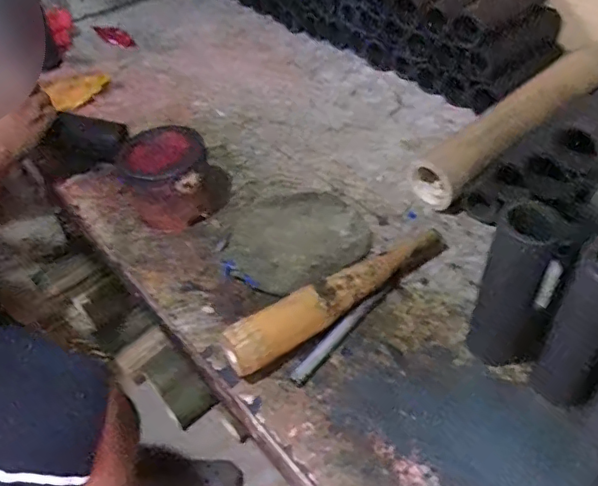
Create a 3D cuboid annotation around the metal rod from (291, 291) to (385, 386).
[{"bbox_3d":[0.044,0.097,0.594,0.014,0.017,0.143,30,53,30],"label":"metal rod"}]

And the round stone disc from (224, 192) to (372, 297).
[{"bbox_3d":[-0.002,-0.005,0.692,0.172,0.016,0.148,-23,47,-19],"label":"round stone disc"}]

